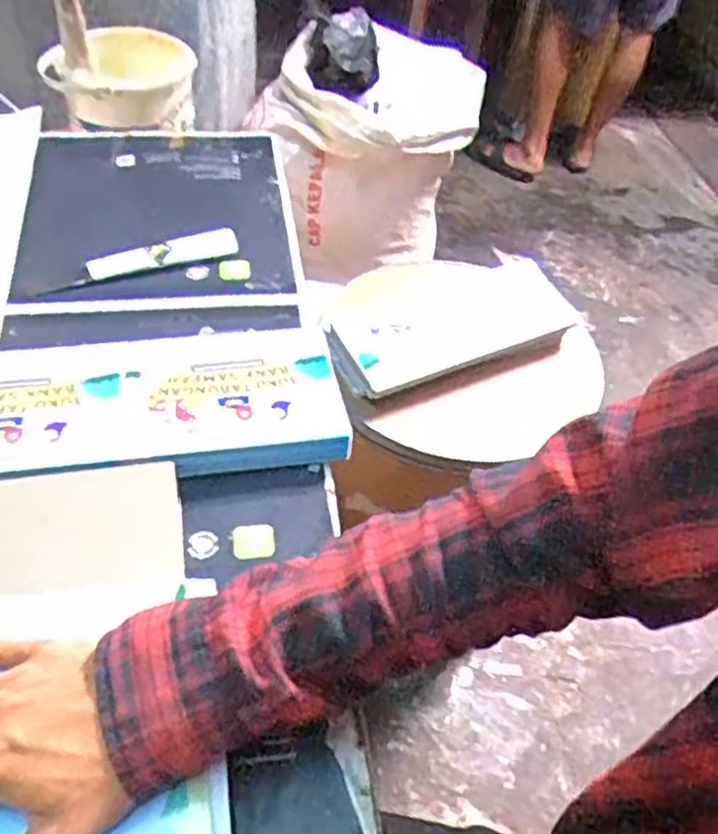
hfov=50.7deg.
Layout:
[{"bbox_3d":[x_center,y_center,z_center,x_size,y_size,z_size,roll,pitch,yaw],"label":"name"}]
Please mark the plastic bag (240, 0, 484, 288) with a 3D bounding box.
[{"bbox_3d":[0.027,-0.542,1.498,0.352,0.346,0.470,23,50,14],"label":"plastic bag"}]

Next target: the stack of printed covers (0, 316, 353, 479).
[{"bbox_3d":[-0.168,-0.011,0.537,0.301,0.022,0.138,-5,49,-11],"label":"stack of printed covers"}]

